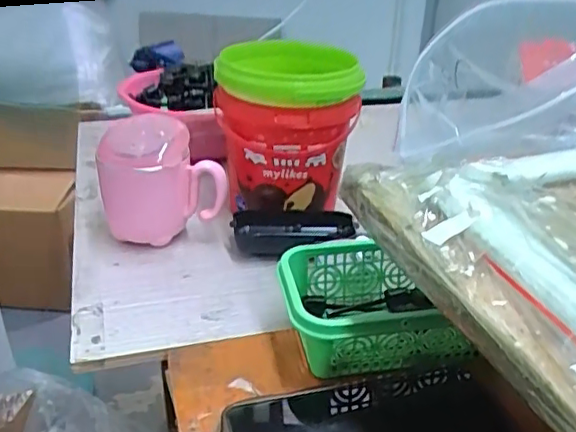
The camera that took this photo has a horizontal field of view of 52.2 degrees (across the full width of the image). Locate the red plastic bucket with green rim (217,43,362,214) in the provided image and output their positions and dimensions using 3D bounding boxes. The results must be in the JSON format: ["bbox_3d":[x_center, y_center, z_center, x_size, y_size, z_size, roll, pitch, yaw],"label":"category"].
[{"bbox_3d":[-0.004,-0.085,0.553,0.119,0.126,0.119,-2,30,-10],"label":"red plastic bucket with green rim"}]

